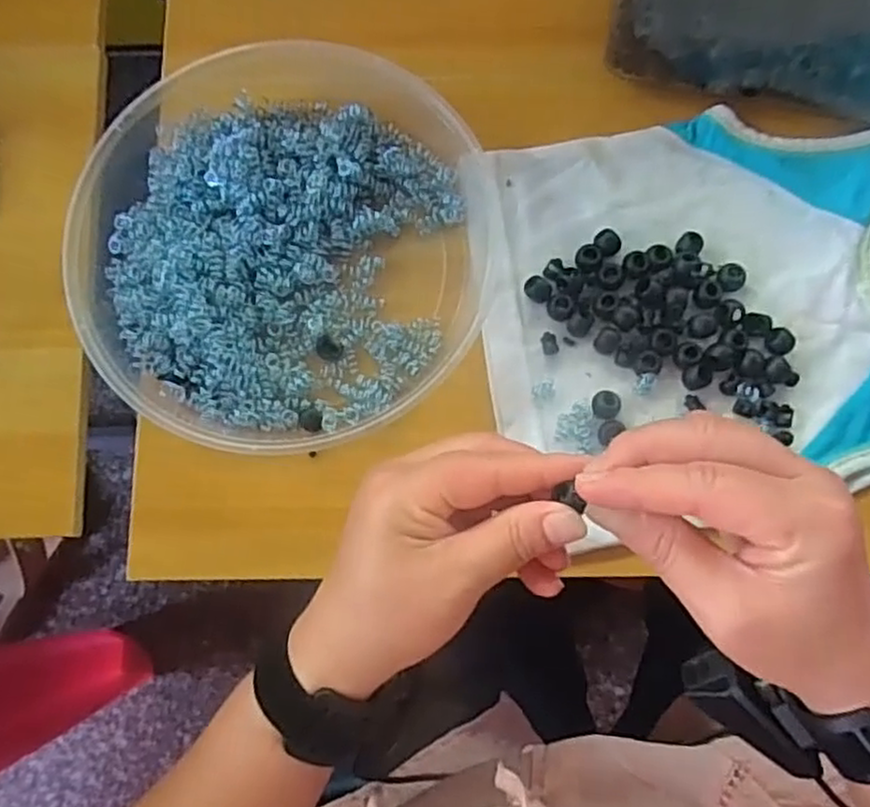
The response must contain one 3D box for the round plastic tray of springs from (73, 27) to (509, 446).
[{"bbox_3d":[-0.084,-0.089,0.402,0.223,0.032,0.224,0,80,-1],"label":"round plastic tray of springs"}]

